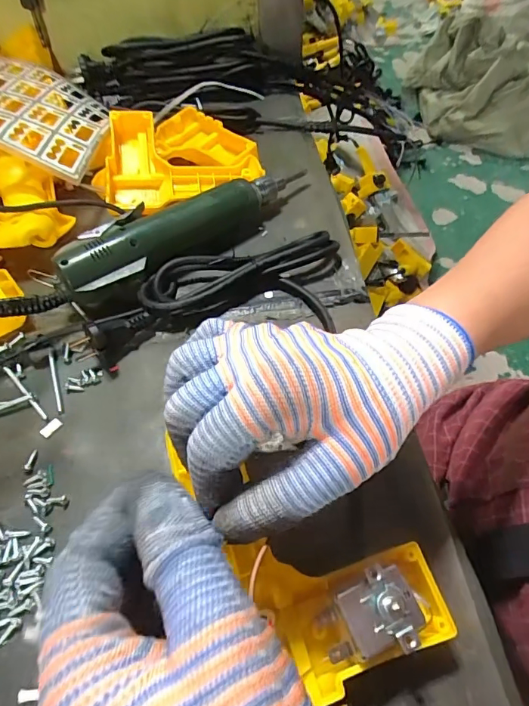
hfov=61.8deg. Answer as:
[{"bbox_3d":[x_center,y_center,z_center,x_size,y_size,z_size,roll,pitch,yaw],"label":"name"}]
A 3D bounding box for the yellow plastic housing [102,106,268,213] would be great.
[{"bbox_3d":[-0.097,-0.207,0.456,0.155,0.043,0.144,-23,57,-13],"label":"yellow plastic housing"}]

